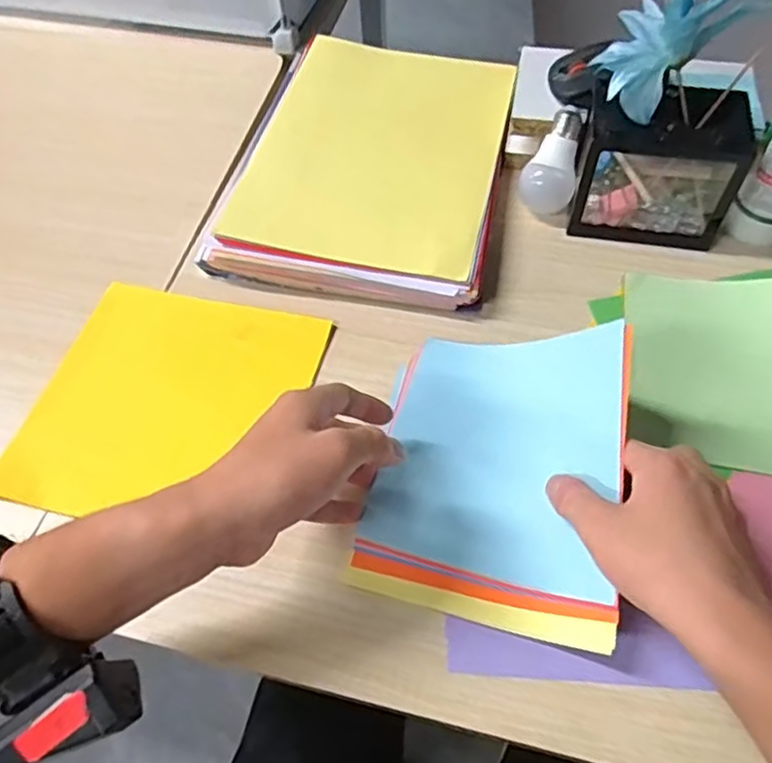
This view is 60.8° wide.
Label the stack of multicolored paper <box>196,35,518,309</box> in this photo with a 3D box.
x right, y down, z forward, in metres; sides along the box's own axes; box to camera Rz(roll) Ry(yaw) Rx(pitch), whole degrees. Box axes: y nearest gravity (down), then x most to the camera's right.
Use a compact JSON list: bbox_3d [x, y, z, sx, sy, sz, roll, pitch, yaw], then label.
[{"bbox_3d":[-0.007,-0.201,0.600,0.218,0.049,0.295,8,58,8],"label":"stack of multicolored paper"}]

